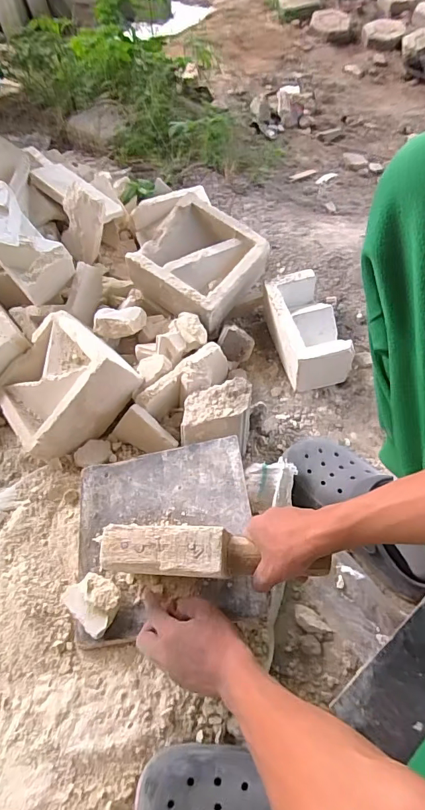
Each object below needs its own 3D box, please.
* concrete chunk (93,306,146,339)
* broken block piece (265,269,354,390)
[{"bbox_3d":[-0.172,-0.156,0.795,0.097,0.036,0.058,-13,58,-3],"label":"concrete chunk"},{"bbox_3d":[0.171,-0.139,0.798,0.101,0.102,0.193,-13,58,-3],"label":"broken block piece"}]

